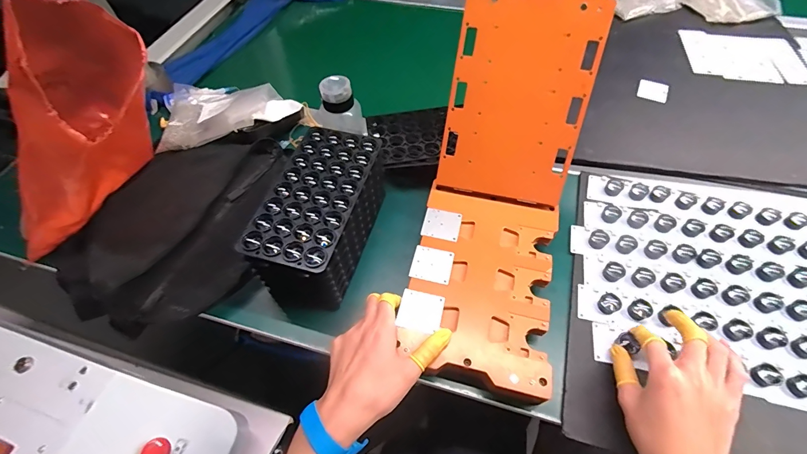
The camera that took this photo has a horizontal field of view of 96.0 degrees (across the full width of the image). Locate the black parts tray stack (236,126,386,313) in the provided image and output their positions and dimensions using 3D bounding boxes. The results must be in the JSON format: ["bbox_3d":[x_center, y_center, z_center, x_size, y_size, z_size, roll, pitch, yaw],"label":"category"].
[{"bbox_3d":[-0.099,-0.008,0.456,0.096,0.107,0.202,13,59,10],"label":"black parts tray stack"}]

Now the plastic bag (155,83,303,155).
[{"bbox_3d":[-0.293,-0.199,0.608,0.220,0.034,0.148,-7,57,-2],"label":"plastic bag"}]

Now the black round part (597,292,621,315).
[{"bbox_3d":[0.241,0.090,0.424,0.015,0.020,0.021,-39,64,-20],"label":"black round part"}]

